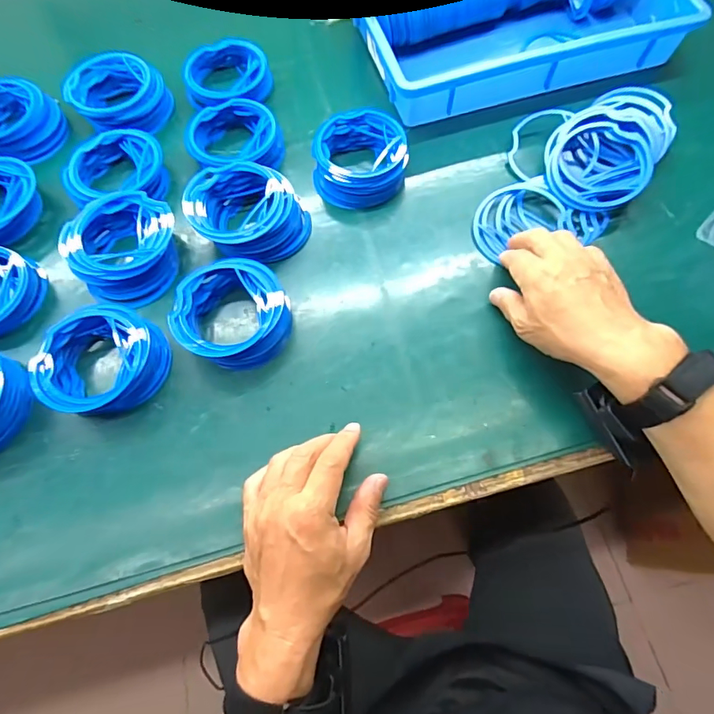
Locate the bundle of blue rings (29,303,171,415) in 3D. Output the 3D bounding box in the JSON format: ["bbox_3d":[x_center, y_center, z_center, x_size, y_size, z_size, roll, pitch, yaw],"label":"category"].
[{"bbox_3d":[-0.230,0.003,0.405,0.099,0.036,0.097,0,70,0],"label":"bundle of blue rings"}]

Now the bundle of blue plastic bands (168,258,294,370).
[{"bbox_3d":[-0.115,-0.041,0.426,0.103,0.034,0.098,0,70,0],"label":"bundle of blue plastic bands"}]

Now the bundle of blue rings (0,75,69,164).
[{"bbox_3d":[-0.400,-0.274,0.525,0.102,0.039,0.095,0,70,0],"label":"bundle of blue rings"}]

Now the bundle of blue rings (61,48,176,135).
[{"bbox_3d":[-0.281,-0.306,0.534,0.106,0.042,0.094,22,71,8],"label":"bundle of blue rings"}]

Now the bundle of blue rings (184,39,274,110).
[{"bbox_3d":[-0.156,-0.336,0.545,0.095,0.041,0.095,0,70,0],"label":"bundle of blue rings"}]

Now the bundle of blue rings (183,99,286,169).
[{"bbox_3d":[-0.138,-0.242,0.507,0.095,0.045,0.093,0,70,0],"label":"bundle of blue rings"}]

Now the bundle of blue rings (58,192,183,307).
[{"bbox_3d":[-0.232,-0.109,0.459,0.101,0.050,0.103,0,70,0],"label":"bundle of blue rings"}]

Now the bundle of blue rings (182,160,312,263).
[{"bbox_3d":[-0.114,-0.149,0.463,0.104,0.041,0.110,0,70,0],"label":"bundle of blue rings"}]

